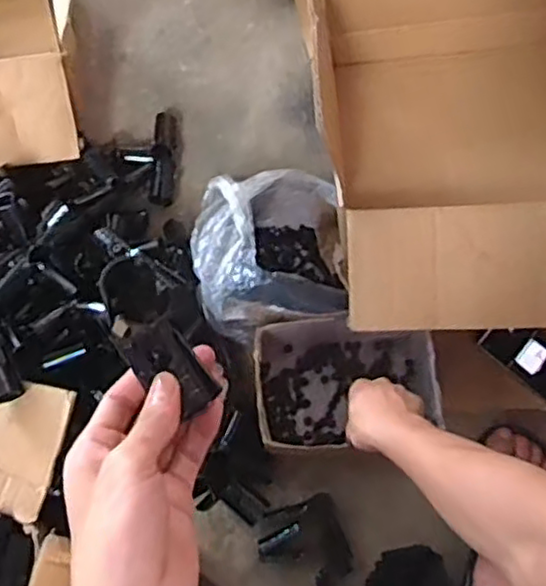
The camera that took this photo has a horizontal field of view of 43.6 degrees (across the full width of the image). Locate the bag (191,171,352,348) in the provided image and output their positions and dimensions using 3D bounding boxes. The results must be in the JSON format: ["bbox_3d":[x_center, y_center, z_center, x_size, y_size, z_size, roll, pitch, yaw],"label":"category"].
[{"bbox_3d":[-0.006,-0.052,0.852,0.176,0.140,0.203,-10,72,-4],"label":"bag"}]

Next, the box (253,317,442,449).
[{"bbox_3d":[0.085,0.100,0.822,0.211,0.102,0.154,-3,72,-2],"label":"box"}]

